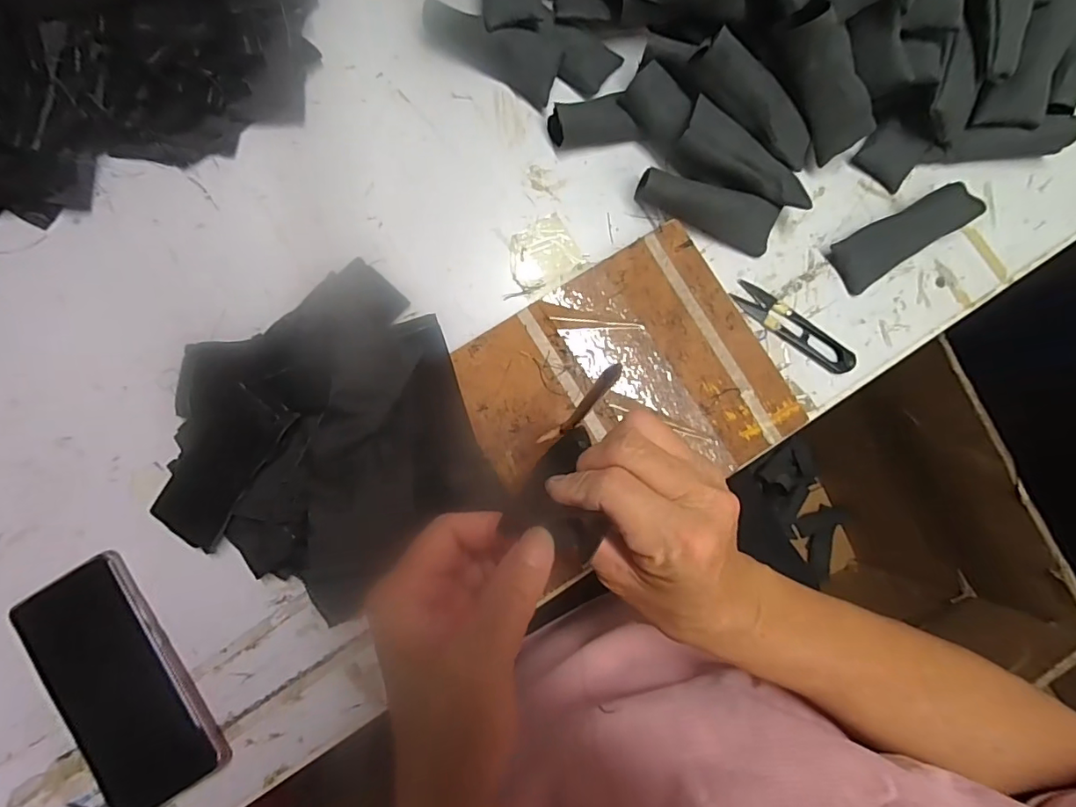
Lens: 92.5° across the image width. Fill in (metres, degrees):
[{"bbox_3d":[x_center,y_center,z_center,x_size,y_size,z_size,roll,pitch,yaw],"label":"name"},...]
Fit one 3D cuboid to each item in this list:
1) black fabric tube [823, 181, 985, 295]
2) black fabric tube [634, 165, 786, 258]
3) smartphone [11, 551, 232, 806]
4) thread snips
[{"bbox_3d":[0.275,-0.125,0.387,0.109,0.020,0.039,-28,85,-4],"label":"black fabric tube"},{"bbox_3d":[0.124,-0.143,0.380,0.103,0.025,0.032,18,84,0],"label":"black fabric tube"},{"bbox_3d":[-0.276,0.186,0.340,0.073,0.013,0.159,-33,86,-5],"label":"smartphone"},{"bbox_3d":[0.191,-0.056,0.385,0.101,0.005,0.023,39,84,3],"label":"thread snips"}]

